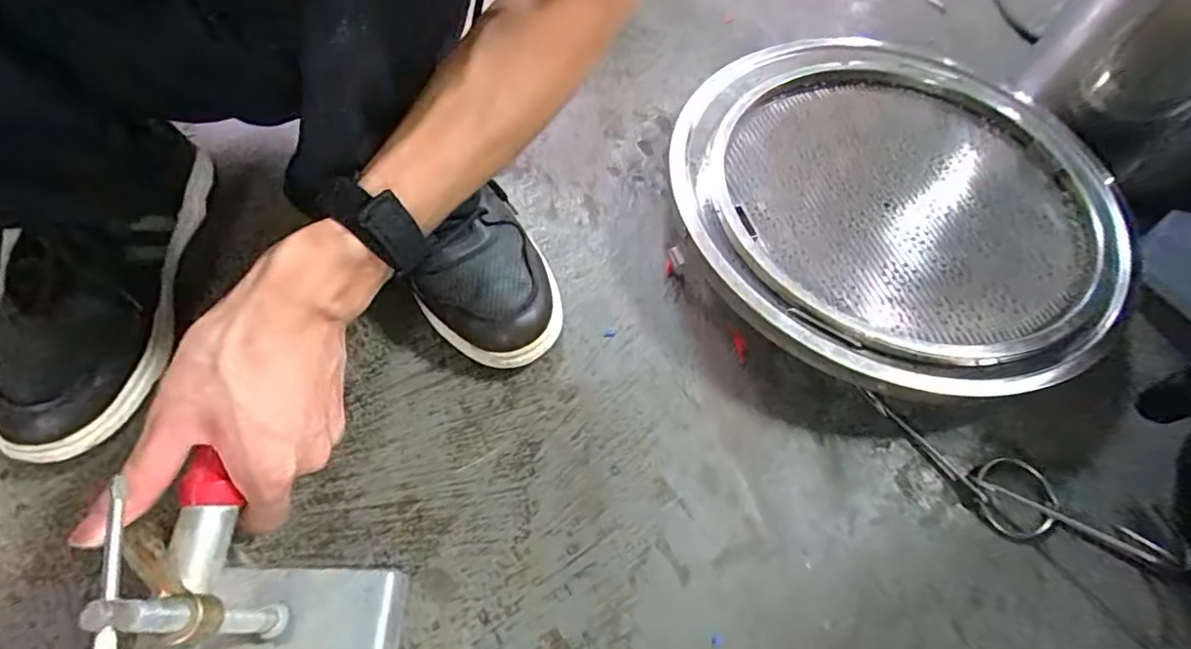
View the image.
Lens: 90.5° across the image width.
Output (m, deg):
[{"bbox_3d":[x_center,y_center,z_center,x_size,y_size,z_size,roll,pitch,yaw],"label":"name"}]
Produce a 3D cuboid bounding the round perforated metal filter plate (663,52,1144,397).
[{"bbox_3d":[0.256,-0.103,0.506,0.354,0.068,0.346,2,59,-3],"label":"round perforated metal filter plate"}]

